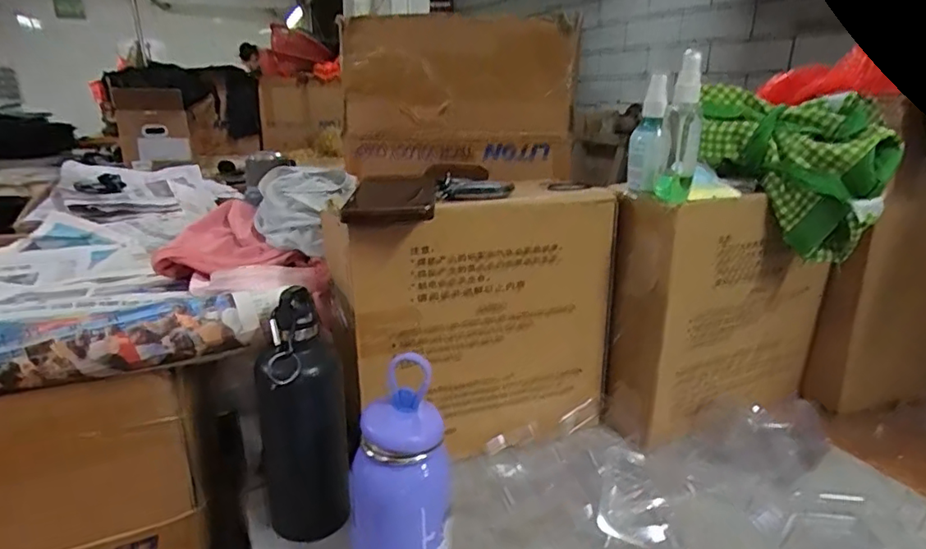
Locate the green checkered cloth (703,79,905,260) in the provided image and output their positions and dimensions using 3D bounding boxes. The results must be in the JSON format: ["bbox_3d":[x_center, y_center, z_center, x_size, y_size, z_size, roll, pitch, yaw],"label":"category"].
[{"bbox_3d":[0.335,-0.108,0.598,0.187,0.154,0.107,9,20,20],"label":"green checkered cloth"}]

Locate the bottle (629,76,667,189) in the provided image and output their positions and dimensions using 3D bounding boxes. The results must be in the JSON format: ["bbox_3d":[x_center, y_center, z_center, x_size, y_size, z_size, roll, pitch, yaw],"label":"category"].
[{"bbox_3d":[0.191,-0.145,0.587,0.031,0.112,0.035,7,19,16],"label":"bottle"}]

